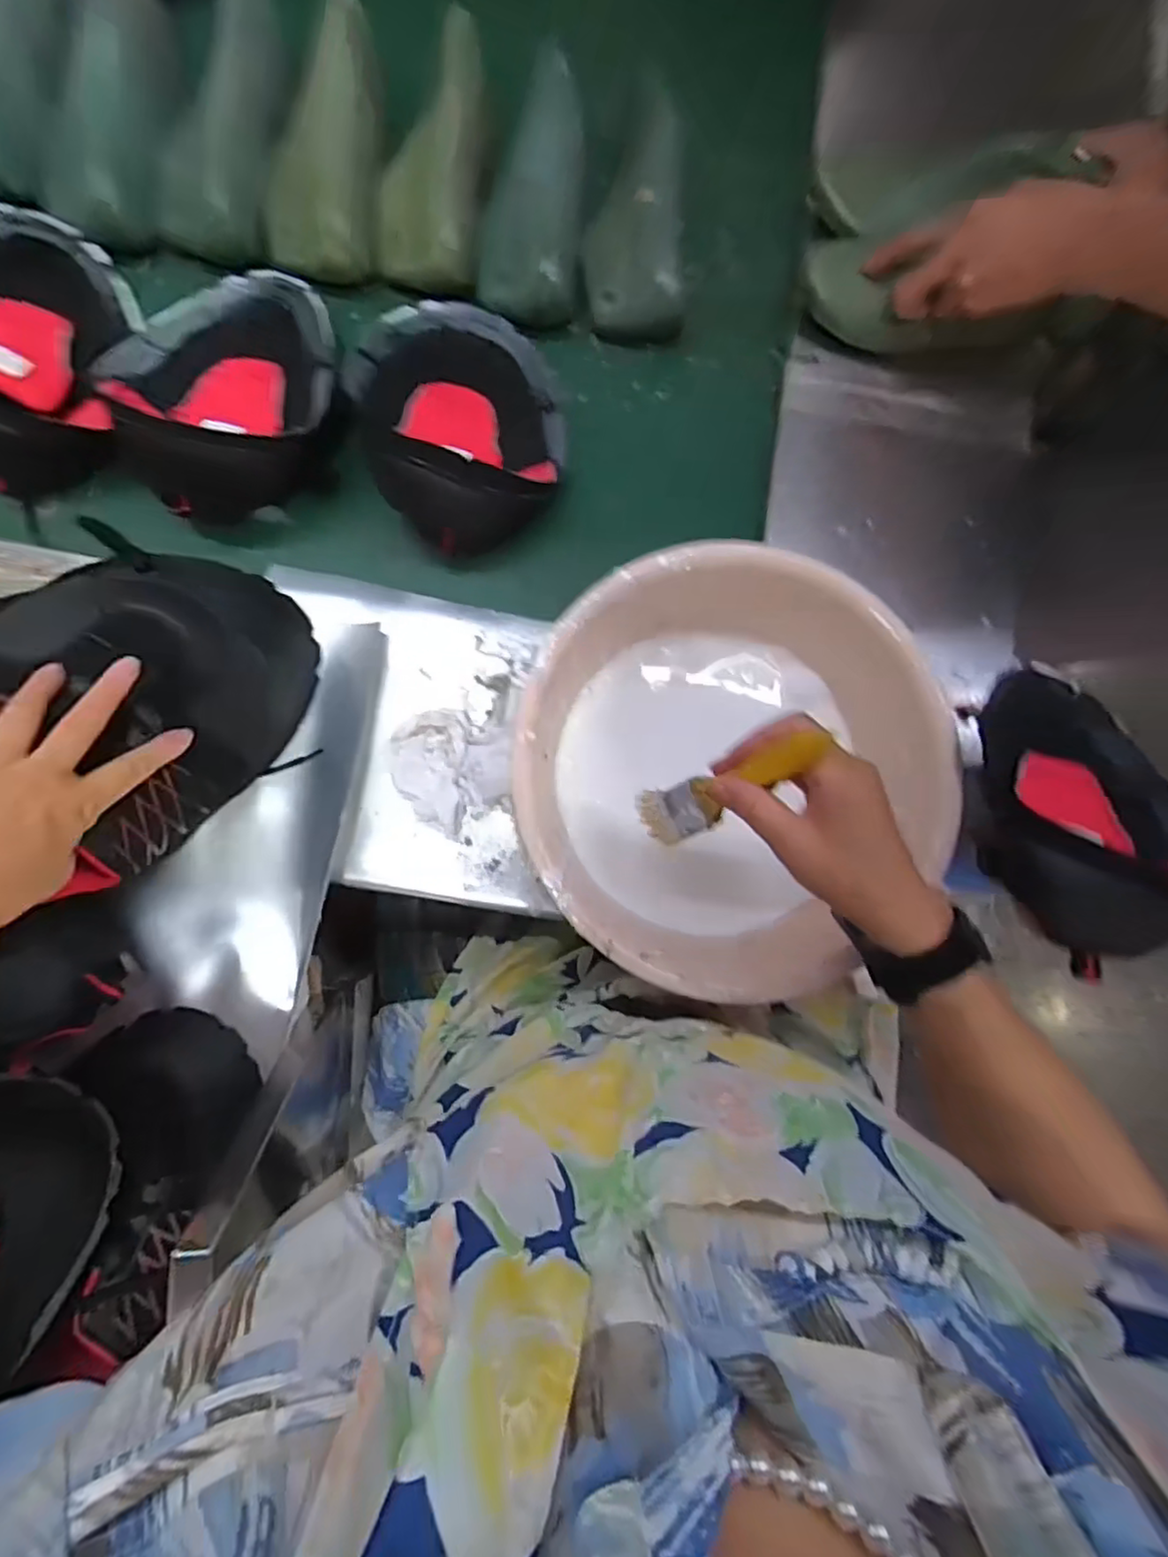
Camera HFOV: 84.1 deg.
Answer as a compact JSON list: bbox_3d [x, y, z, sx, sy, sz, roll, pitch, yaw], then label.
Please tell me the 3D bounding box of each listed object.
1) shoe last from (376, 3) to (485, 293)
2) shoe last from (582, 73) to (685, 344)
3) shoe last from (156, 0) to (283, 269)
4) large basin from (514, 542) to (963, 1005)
[{"bbox_3d":[-0.139,-0.575,0.600,0.102,0.069,0.238,3,84,-2],"label":"shoe last"},{"bbox_3d":[0.050,-0.522,0.622,0.099,0.083,0.181,3,106,-4],"label":"shoe last"},{"bbox_3d":[-0.325,-0.593,0.584,0.100,0.066,0.248,14,84,-1],"label":"shoe last"},{"bbox_3d":[0.089,0.000,0.493,0.269,0.118,0.297,-32,86,-5],"label":"large basin"}]

